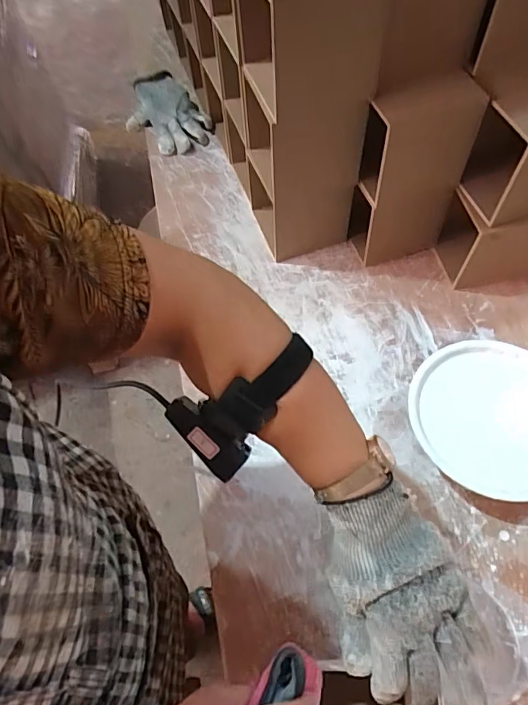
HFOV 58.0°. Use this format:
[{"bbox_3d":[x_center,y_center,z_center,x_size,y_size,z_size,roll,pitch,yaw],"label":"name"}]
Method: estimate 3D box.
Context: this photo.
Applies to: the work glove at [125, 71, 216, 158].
[{"bbox_3d":[-0.176,-0.424,0.834,0.122,0.034,0.201,-25,61,-10],"label":"work glove"}]

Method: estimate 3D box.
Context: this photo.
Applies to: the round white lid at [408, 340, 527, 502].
[{"bbox_3d":[0.240,0.062,0.489,0.165,0.011,0.168,-2,60,3],"label":"round white lid"}]

